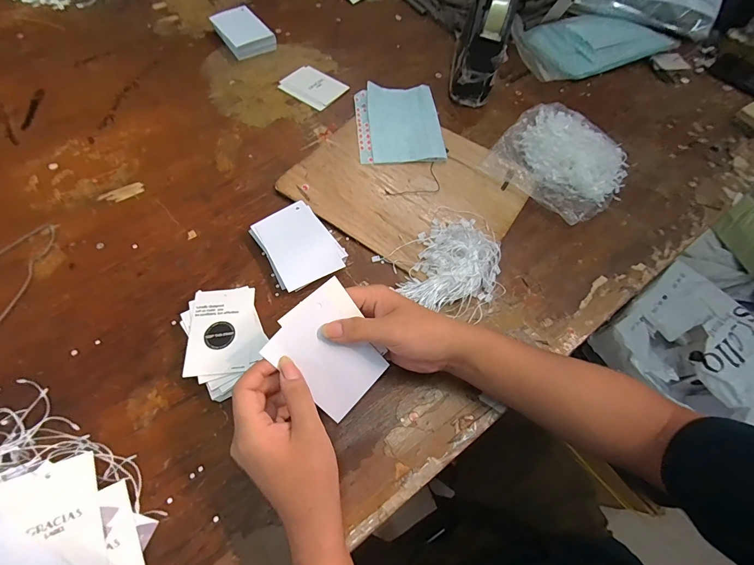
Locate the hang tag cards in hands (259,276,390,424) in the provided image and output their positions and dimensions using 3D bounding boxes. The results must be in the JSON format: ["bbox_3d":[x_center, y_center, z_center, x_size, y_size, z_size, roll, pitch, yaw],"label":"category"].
[{"bbox_3d":[-0.037,0.060,0.313,0.082,0.004,0.105,-45,112,-14],"label":"hang tag cards in hands"}]

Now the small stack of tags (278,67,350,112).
[{"bbox_3d":[-0.104,-0.320,0.578,0.096,0.007,0.074,33,65,13],"label":"small stack of tags"}]

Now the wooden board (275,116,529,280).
[{"bbox_3d":[0.045,-0.138,0.488,0.283,0.011,0.235,32,65,13],"label":"wooden board"}]

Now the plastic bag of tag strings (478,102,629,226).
[{"bbox_3d":[0.263,-0.175,0.508,0.173,0.036,0.166,38,66,15],"label":"plastic bag of tag strings"}]

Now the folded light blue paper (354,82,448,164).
[{"bbox_3d":[0.034,-0.244,0.539,0.126,0.012,0.155,-3,62,-5],"label":"folded light blue paper"}]

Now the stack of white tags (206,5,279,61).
[{"bbox_3d":[-0.228,-0.428,0.606,0.075,0.027,0.094,-34,70,-20],"label":"stack of white tags"}]

